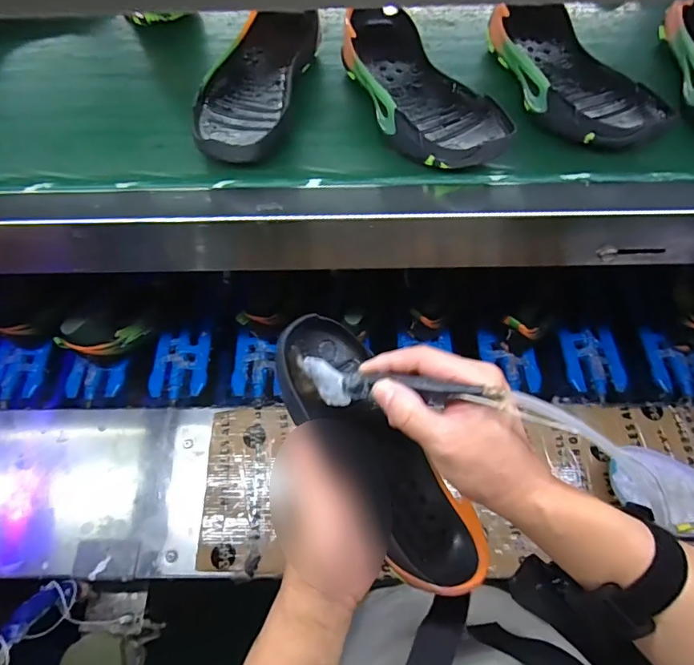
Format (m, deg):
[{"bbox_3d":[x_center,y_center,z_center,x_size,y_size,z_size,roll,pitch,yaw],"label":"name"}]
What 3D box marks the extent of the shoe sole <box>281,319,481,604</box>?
[{"bbox_3d":[0.038,0.083,0.376,0.094,0.049,0.239,-29,84,-38],"label":"shoe sole"}]

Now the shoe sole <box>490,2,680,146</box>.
[{"bbox_3d":[0.221,-0.260,0.469,0.101,0.038,0.218,-21,67,-8],"label":"shoe sole"}]

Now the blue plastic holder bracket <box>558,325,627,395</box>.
[{"bbox_3d":[0.432,0.048,0.826,0.097,0.015,0.115,-6,65,-1],"label":"blue plastic holder bracket"}]

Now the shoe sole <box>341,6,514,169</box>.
[{"bbox_3d":[0.062,-0.244,0.464,0.094,0.033,0.243,-26,67,-10],"label":"shoe sole"}]

